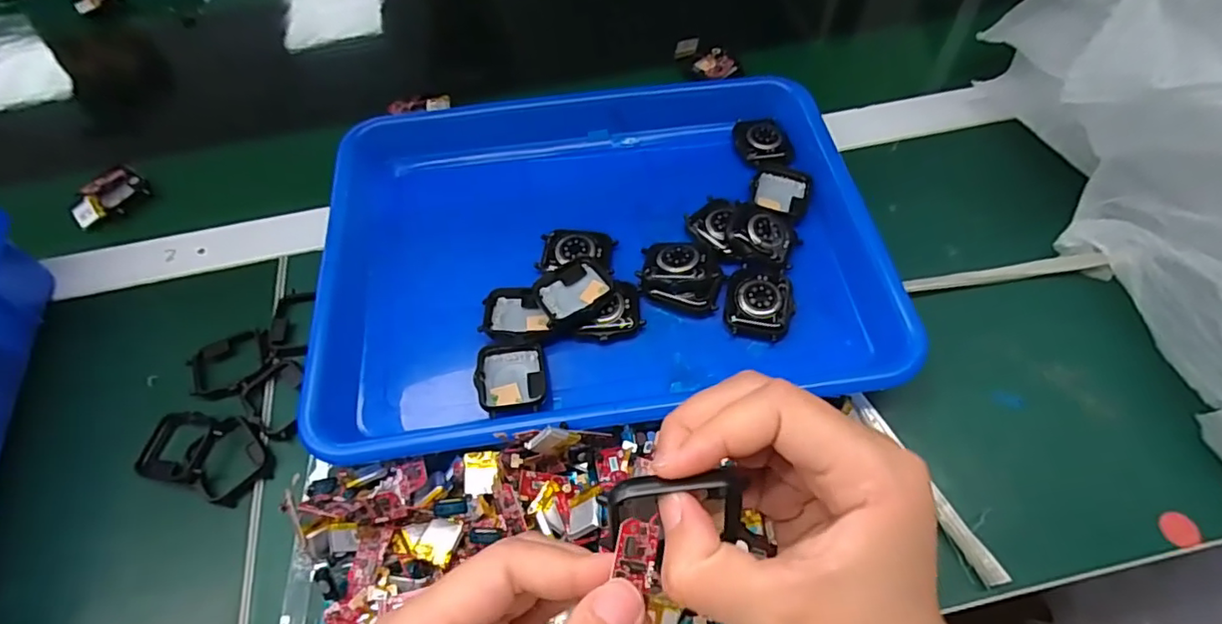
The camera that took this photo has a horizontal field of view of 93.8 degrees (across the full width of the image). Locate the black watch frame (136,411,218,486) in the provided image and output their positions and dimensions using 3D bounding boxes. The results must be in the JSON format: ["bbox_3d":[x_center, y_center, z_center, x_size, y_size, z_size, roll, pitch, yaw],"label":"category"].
[{"bbox_3d":[-0.237,0.073,0.314,0.040,0.010,0.037,5,59,7],"label":"black watch frame"}]

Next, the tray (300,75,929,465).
[{"bbox_3d":[-0.010,-0.052,0.356,0.320,0.033,0.259,-9,59,-2],"label":"tray"}]

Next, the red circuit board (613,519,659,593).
[{"bbox_3d":[0.008,0.072,0.170,0.013,0.004,0.018,20,67,-25],"label":"red circuit board"}]

